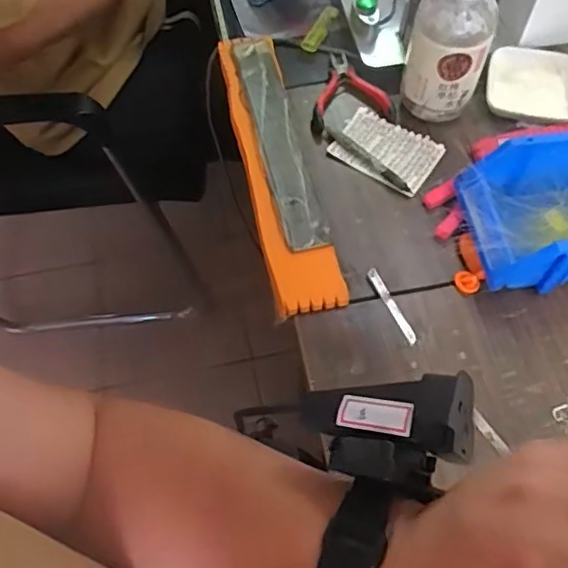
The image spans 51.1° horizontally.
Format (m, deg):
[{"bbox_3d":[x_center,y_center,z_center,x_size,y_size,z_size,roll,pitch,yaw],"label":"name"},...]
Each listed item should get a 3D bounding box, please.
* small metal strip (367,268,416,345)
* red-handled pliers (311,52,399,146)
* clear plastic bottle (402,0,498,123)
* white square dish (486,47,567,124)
[{"bbox_3d":[0.098,0.020,0.541,0.010,0.004,0.080,-23,62,-7],"label":"small metal strip"},{"bbox_3d":[0.064,-0.214,0.661,0.095,0.011,0.112,-15,62,-7],"label":"red-handled pliers"},{"bbox_3d":[0.165,-0.250,0.571,0.070,0.201,0.058,17,63,11],"label":"clear plastic bottle"},{"bbox_3d":[0.273,-0.215,0.654,0.097,0.033,0.104,13,62,8],"label":"white square dish"}]

